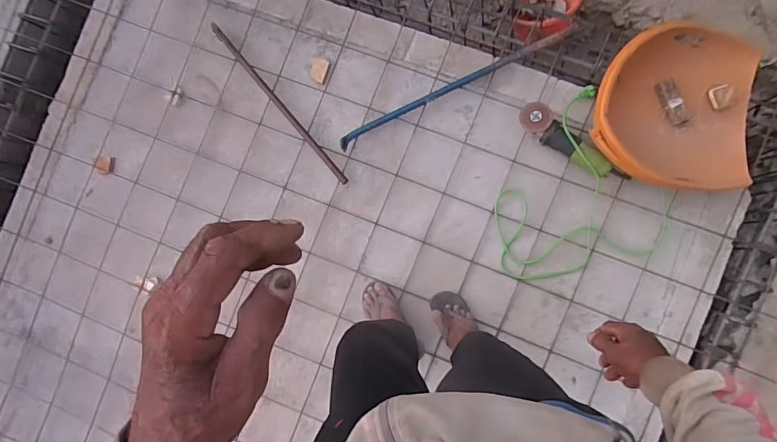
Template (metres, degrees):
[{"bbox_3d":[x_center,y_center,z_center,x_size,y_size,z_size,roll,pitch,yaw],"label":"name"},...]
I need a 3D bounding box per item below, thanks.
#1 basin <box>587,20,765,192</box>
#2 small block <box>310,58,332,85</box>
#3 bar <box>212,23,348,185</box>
[{"bbox_3d":[0.753,-0.296,1.206,0.409,0.191,0.396,0,88,7],"label":"basin"},{"bbox_3d":[-0.215,-0.468,1.394,0.055,0.009,0.074,19,90,7],"label":"small block"},{"bbox_3d":[-0.345,-0.371,1.381,0.024,0.024,0.666,-41,84,4],"label":"bar"}]

